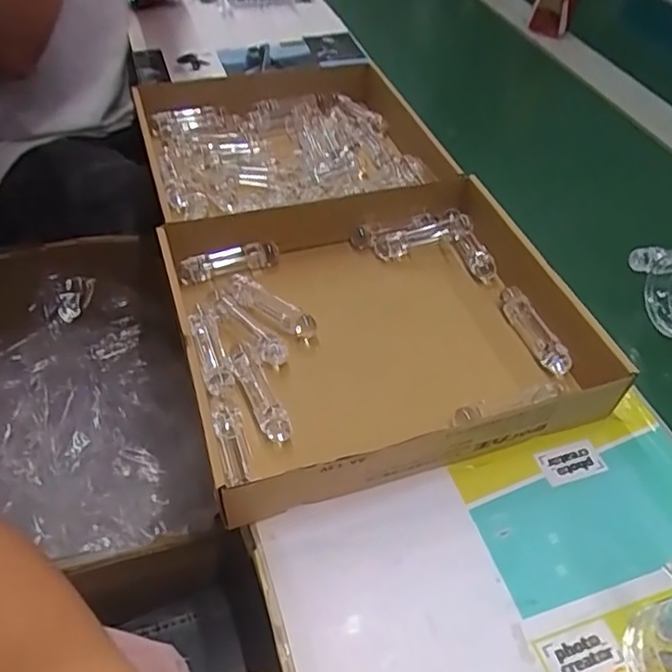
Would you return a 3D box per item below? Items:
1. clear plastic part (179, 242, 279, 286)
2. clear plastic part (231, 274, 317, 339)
[{"bbox_3d":[-0.100,-0.070,0.568,0.094,0.019,0.026,-13,51,-15],"label":"clear plastic part"},{"bbox_3d":[-0.055,-0.026,0.533,0.090,0.018,0.022,30,53,21],"label":"clear plastic part"}]

